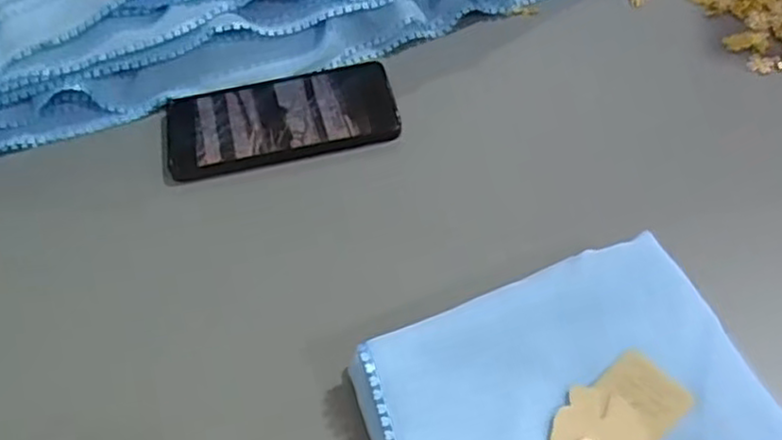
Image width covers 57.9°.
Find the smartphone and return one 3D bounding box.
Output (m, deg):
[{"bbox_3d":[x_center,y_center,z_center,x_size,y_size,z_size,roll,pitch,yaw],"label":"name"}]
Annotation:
[{"bbox_3d":[-0.080,-0.075,0.515,0.164,0.006,0.083,-14,53,-5],"label":"smartphone"}]

